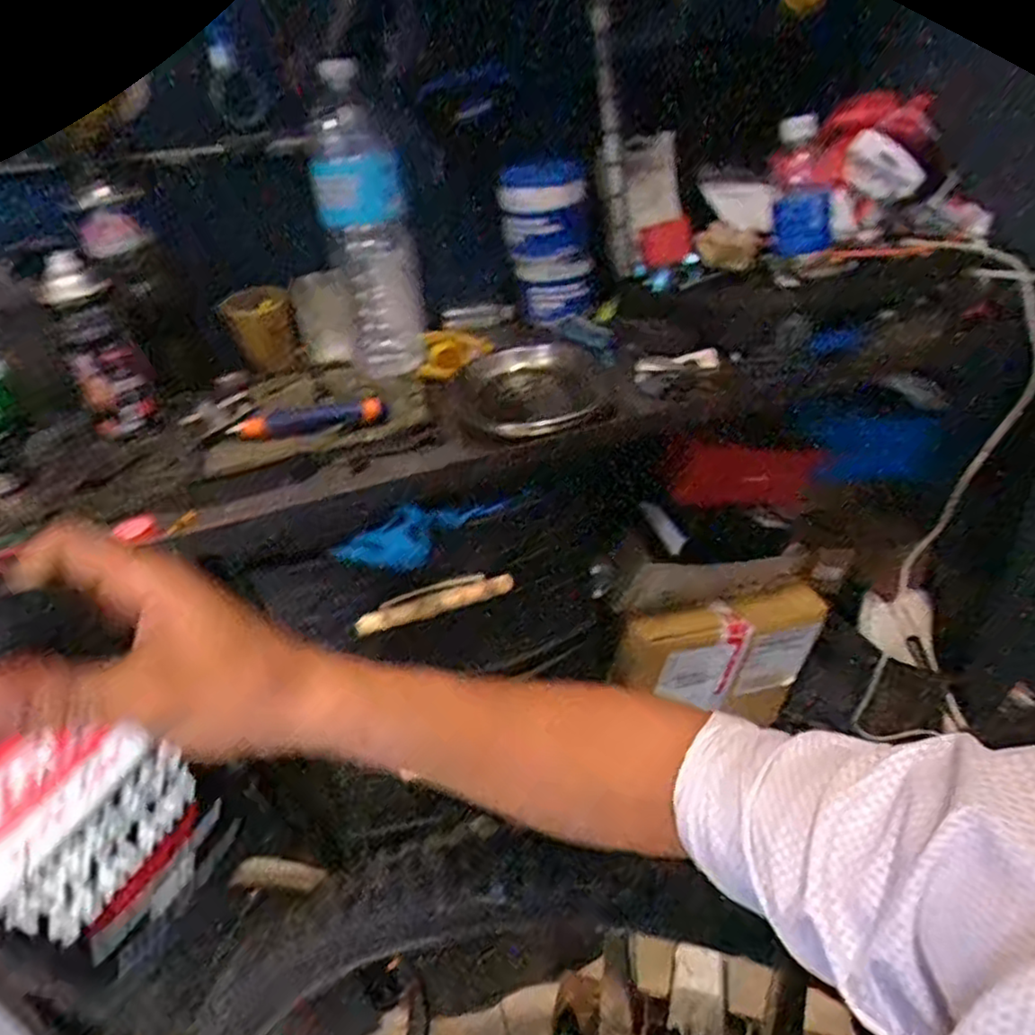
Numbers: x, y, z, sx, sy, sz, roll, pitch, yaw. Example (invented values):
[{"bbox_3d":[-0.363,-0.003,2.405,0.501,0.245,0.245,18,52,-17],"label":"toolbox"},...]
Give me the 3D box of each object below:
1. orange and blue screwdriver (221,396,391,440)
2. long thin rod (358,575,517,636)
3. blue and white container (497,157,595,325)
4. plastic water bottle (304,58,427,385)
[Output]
[{"bbox_3d":[-0.206,-0.095,0.687,0.153,0.025,0.028,-9,33,-4],"label":"orange and blue screwdriver"},{"bbox_3d":[-0.073,0.077,0.631,0.143,0.014,0.018,-15,33,-14],"label":"long thin rod"},{"bbox_3d":[0.034,-0.342,0.867,0.082,0.176,0.077,-30,39,-32],"label":"blue and white container"},{"bbox_3d":[-0.166,-0.322,0.794,0.093,0.295,0.081,-6,32,1],"label":"plastic water bottle"}]

